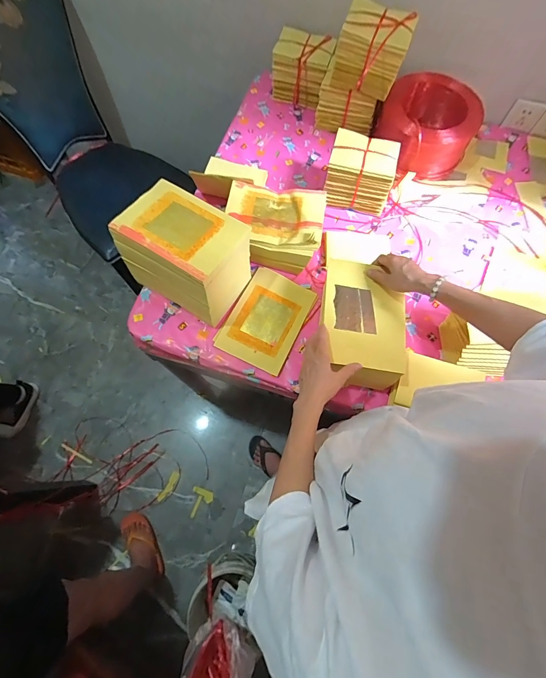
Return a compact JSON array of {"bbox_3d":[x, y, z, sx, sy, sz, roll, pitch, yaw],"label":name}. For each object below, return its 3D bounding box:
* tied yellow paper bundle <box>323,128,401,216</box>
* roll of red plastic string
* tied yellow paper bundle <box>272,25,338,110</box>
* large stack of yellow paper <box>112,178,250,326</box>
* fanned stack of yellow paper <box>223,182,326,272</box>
[{"bbox_3d":[0.226,-0.429,0.867,0.166,0.137,0.120,12,69,3],"label":"tied yellow paper bundle"},{"bbox_3d":[0.433,-0.602,0.934,0.256,0.114,0.261,27,71,8],"label":"roll of red plastic string"},{"bbox_3d":[0.089,-0.809,0.997,0.167,0.163,0.112,12,69,3],"label":"tied yellow paper bundle"},{"bbox_3d":[-0.185,-0.190,0.730,0.243,0.161,0.188,27,71,8],"label":"large stack of yellow paper"},{"bbox_3d":[0.001,-0.273,0.815,0.233,0.108,0.181,9,69,1],"label":"fanned stack of yellow paper"}]

